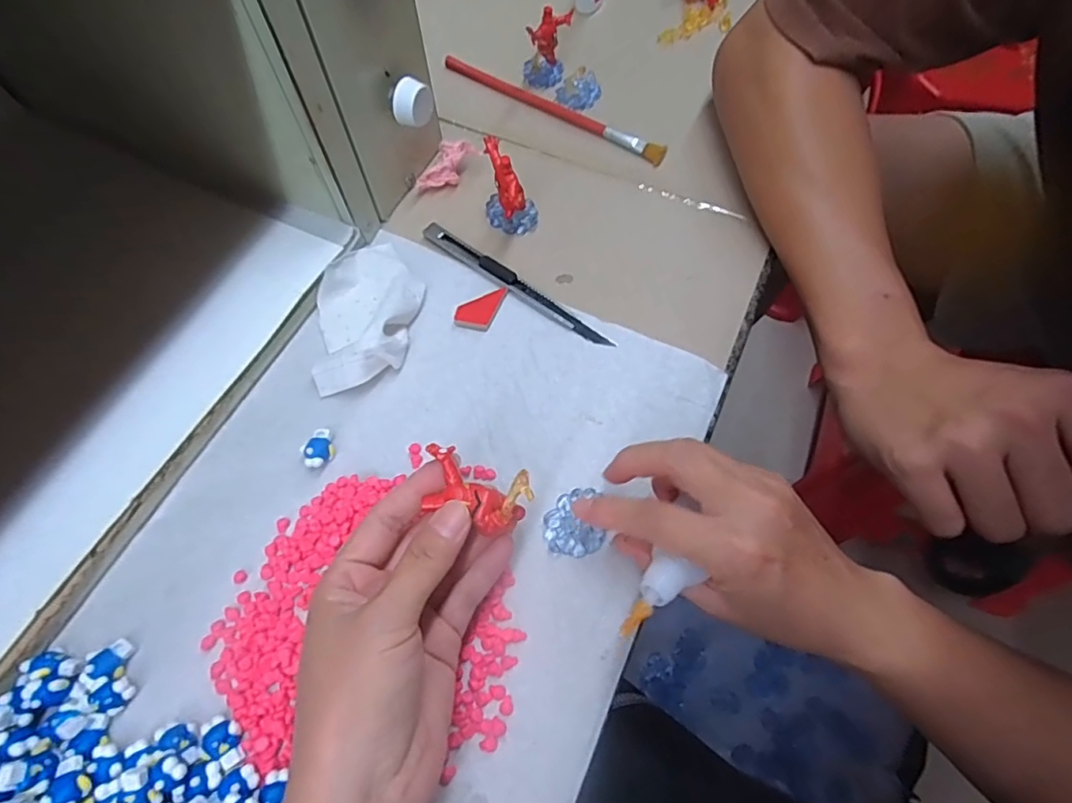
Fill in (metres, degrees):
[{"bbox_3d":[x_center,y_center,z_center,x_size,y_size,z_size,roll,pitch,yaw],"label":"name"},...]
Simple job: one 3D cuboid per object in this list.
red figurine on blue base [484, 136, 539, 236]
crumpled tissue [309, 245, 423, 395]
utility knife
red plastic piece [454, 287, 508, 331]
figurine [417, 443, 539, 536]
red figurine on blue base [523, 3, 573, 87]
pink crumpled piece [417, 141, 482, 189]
[{"bbox_3d":[-0.017,-0.140,0.367,0.034,0.048,0.037,-4,62,0],"label":"red figurine on blue base"},{"bbox_3d":[-0.102,-0.058,0.339,0.062,0.026,0.101,-7,62,-2],"label":"crumpled tissue"},{"bbox_3d":[-0.013,-0.075,0.356,0.145,0.006,0.012,34,69,18],"label":"utility knife"},{"bbox_3d":[-0.035,-0.060,0.350,0.023,0.005,0.034,19,65,12],"label":"red plastic piece"},{"bbox_3d":[-0.026,0.039,0.240,0.047,0.014,0.028,18,67,9],"label":"figurine"},{"bbox_3d":[0.008,-0.273,0.430,0.036,0.046,0.032,3,63,4],"label":"red figurine on blue base"},{"bbox_3d":[-0.064,-0.167,0.398,0.046,0.013,0.024,-42,71,4],"label":"pink crumpled piece"}]

